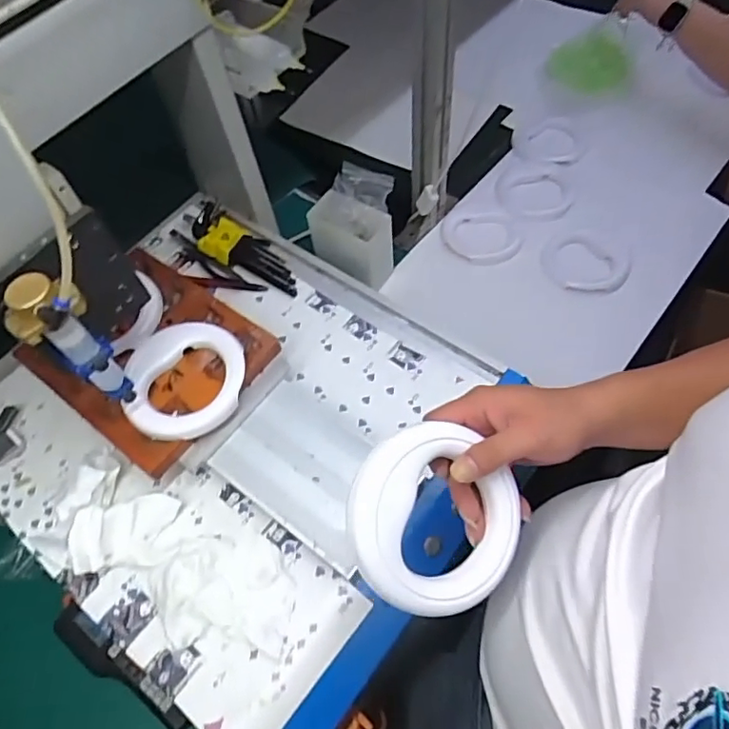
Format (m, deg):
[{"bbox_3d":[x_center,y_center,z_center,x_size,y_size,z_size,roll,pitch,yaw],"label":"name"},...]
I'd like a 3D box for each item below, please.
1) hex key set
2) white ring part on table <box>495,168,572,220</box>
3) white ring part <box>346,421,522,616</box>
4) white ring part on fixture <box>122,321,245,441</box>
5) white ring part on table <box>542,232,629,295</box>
[{"bbox_3d":[-0.166,-0.157,0.744,0.203,0.039,0.070,30,67,19],"label":"hex key set"},{"bbox_3d":[0.294,-0.298,0.989,0.130,0.011,0.111,21,64,15],"label":"white ring part on table"},{"bbox_3d":[0.049,0.110,0.407,0.119,0.023,0.125,2,79,-13],"label":"white ring part"},{"bbox_3d":[-0.191,0.015,0.598,0.126,0.017,0.132,-1,61,3],"label":"white ring part on fixture"},{"bbox_3d":[0.350,-0.162,0.902,0.131,0.015,0.114,10,62,9],"label":"white ring part on table"}]

